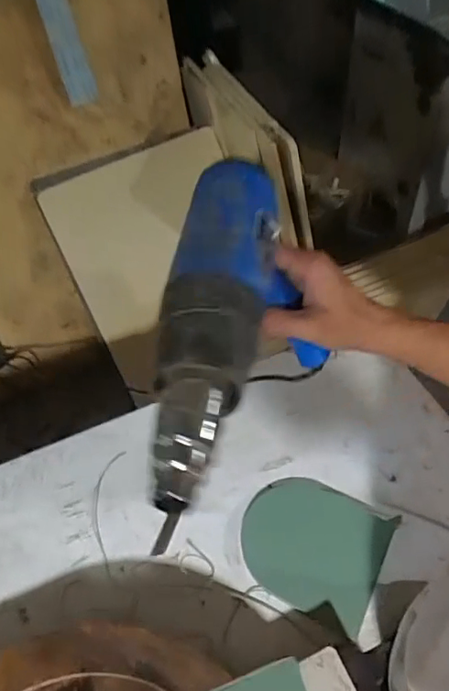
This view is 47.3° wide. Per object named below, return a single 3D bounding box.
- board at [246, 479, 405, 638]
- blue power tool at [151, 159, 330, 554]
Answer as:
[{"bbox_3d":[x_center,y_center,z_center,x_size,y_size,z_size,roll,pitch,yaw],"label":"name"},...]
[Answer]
[{"bbox_3d":[0.115,0.245,0.659,0.172,0.016,0.163,22,56,21],"label":"board"},{"bbox_3d":[0.021,-0.005,0.373,0.106,0.162,0.245,5,45,8],"label":"blue power tool"}]

